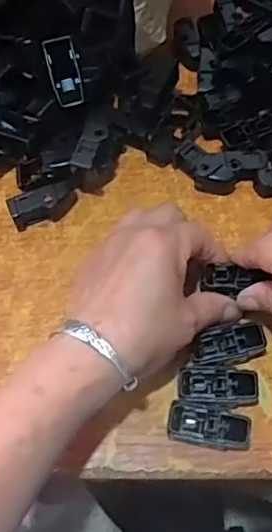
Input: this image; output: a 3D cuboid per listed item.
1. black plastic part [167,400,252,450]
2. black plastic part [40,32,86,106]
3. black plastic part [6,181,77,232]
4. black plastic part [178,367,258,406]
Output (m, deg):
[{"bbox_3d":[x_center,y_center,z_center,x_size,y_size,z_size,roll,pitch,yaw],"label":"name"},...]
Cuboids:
[{"bbox_3d":[0.045,0.100,0.355,0.050,0.019,0.022,11,67,6],"label":"black plastic part"},{"bbox_3d":[-0.054,-0.147,0.438,0.024,0.017,0.051,-16,96,-4],"label":"black plastic part"},{"bbox_3d":[-0.068,-0.045,0.422,0.048,0.021,0.020,-18,67,-7],"label":"black plastic part"},{"bbox_3d":[0.053,0.077,0.366,0.051,0.019,0.022,4,66,3],"label":"black plastic part"}]

